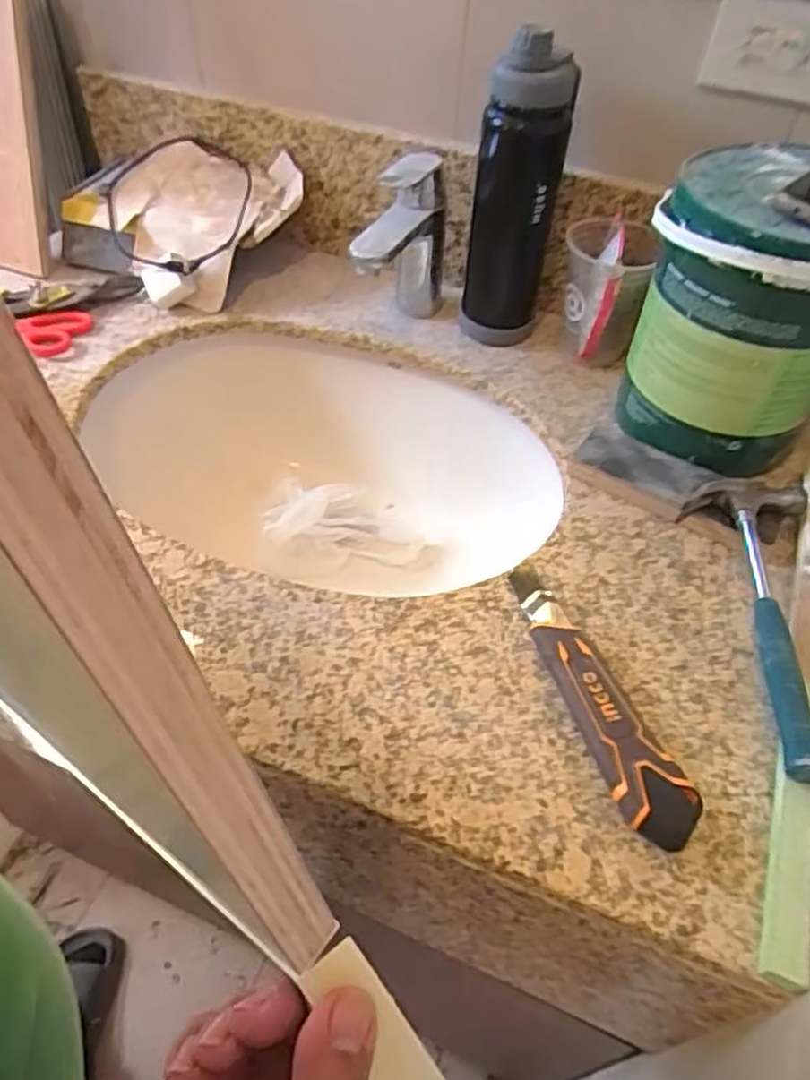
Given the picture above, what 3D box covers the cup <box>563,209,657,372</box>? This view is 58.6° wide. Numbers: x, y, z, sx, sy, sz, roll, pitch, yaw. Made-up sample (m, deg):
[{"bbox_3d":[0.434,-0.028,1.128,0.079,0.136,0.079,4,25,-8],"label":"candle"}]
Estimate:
[{"bbox_3d":[0.196,-0.247,0.717,0.080,0.119,0.088,13,50,8],"label":"cup"}]

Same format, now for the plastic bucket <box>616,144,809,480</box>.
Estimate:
[{"bbox_3d":[0.279,-0.184,0.605,0.171,0.209,0.173,22,52,16],"label":"plastic bucket"}]

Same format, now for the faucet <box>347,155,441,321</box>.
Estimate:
[{"bbox_3d":[-0.004,-0.274,0.714,0.052,0.162,0.139,16,51,11],"label":"faucet"}]

